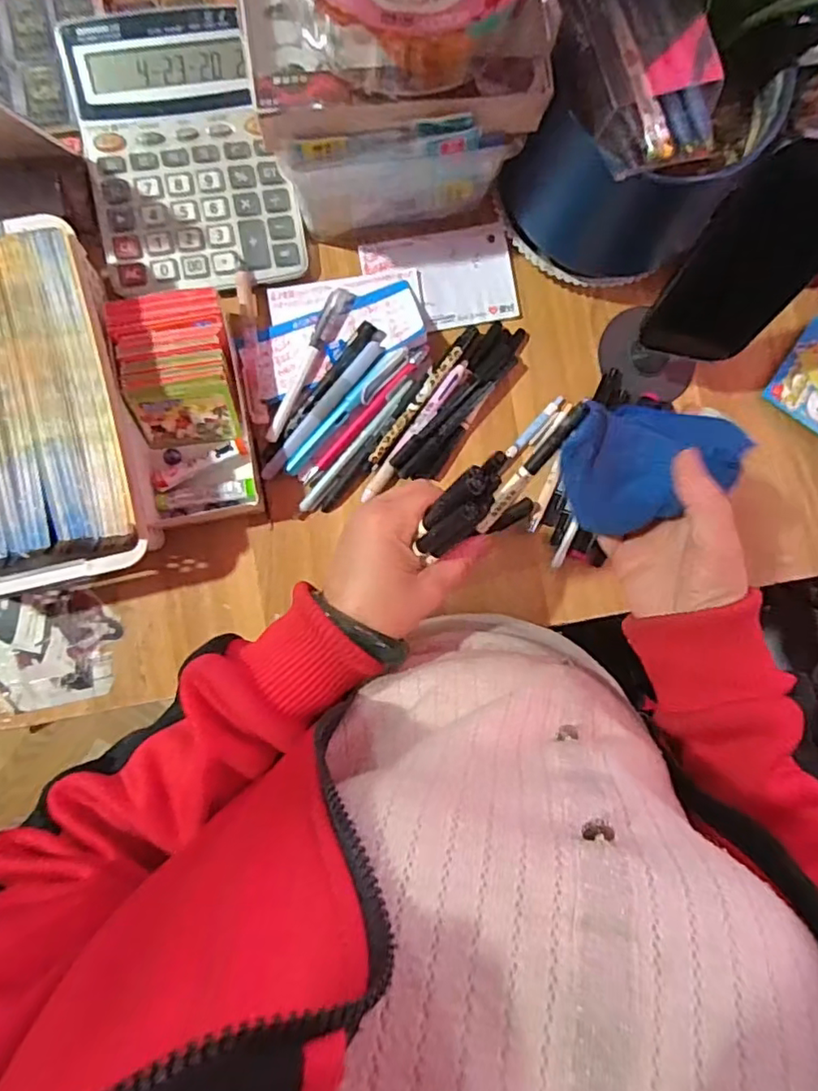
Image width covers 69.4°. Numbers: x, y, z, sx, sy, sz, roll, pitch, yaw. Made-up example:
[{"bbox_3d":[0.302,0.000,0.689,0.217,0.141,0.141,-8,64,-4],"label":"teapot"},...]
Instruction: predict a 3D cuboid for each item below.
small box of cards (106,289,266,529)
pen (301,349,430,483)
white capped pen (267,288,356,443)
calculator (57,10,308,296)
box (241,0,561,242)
[{"bbox_3d":[-0.171,-0.103,0.465,0.088,0.057,0.168,-9,89,-5],"label":"small box of cards"},{"bbox_3d":[-0.035,-0.107,0.487,0.012,0.012,0.146,42,86,-3],"label":"pen"},{"bbox_3d":[-0.082,-0.148,0.480,0.018,0.012,0.138,27,87,-4],"label":"white capped pen"},{"bbox_3d":[-0.174,-0.305,0.463,0.152,0.037,0.191,-10,89,-5],"label":"calculator"},{"bbox_3d":[-0.012,-0.323,0.426,0.185,0.142,0.127,-9,89,-5],"label":"box"}]

